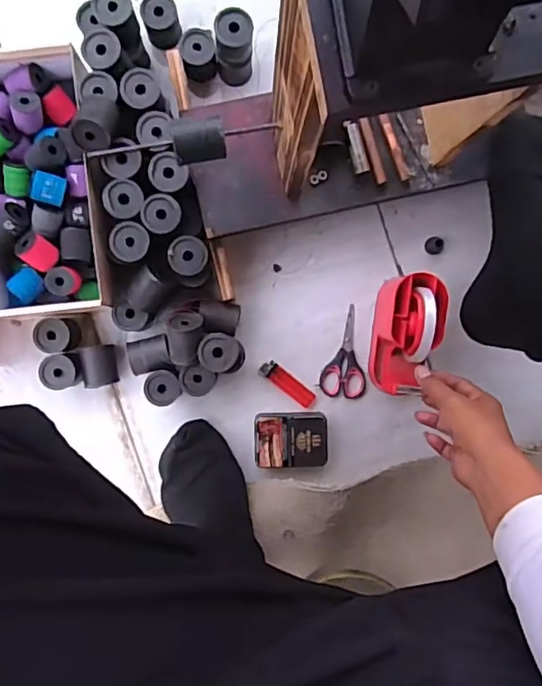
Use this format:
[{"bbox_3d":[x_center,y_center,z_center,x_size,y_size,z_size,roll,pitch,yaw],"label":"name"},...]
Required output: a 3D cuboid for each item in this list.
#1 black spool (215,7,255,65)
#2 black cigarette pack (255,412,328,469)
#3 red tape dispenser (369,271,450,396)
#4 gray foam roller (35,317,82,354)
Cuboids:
[{"bbox_3d":[-0.042,-0.352,0.640,0.043,0.045,0.039,-4,92,-3],"label":"black spool"},{"bbox_3d":[0.026,0.124,0.715,0.091,0.025,0.067,-2,92,-3],"label":"black cigarette pack"},{"bbox_3d":[0.168,-0.009,0.677,0.066,0.105,0.144,7,91,-3],"label":"red tape dispenser"},{"bbox_3d":[-0.263,-0.010,0.690,0.039,0.051,0.042,0,91,-3],"label":"gray foam roller"}]

